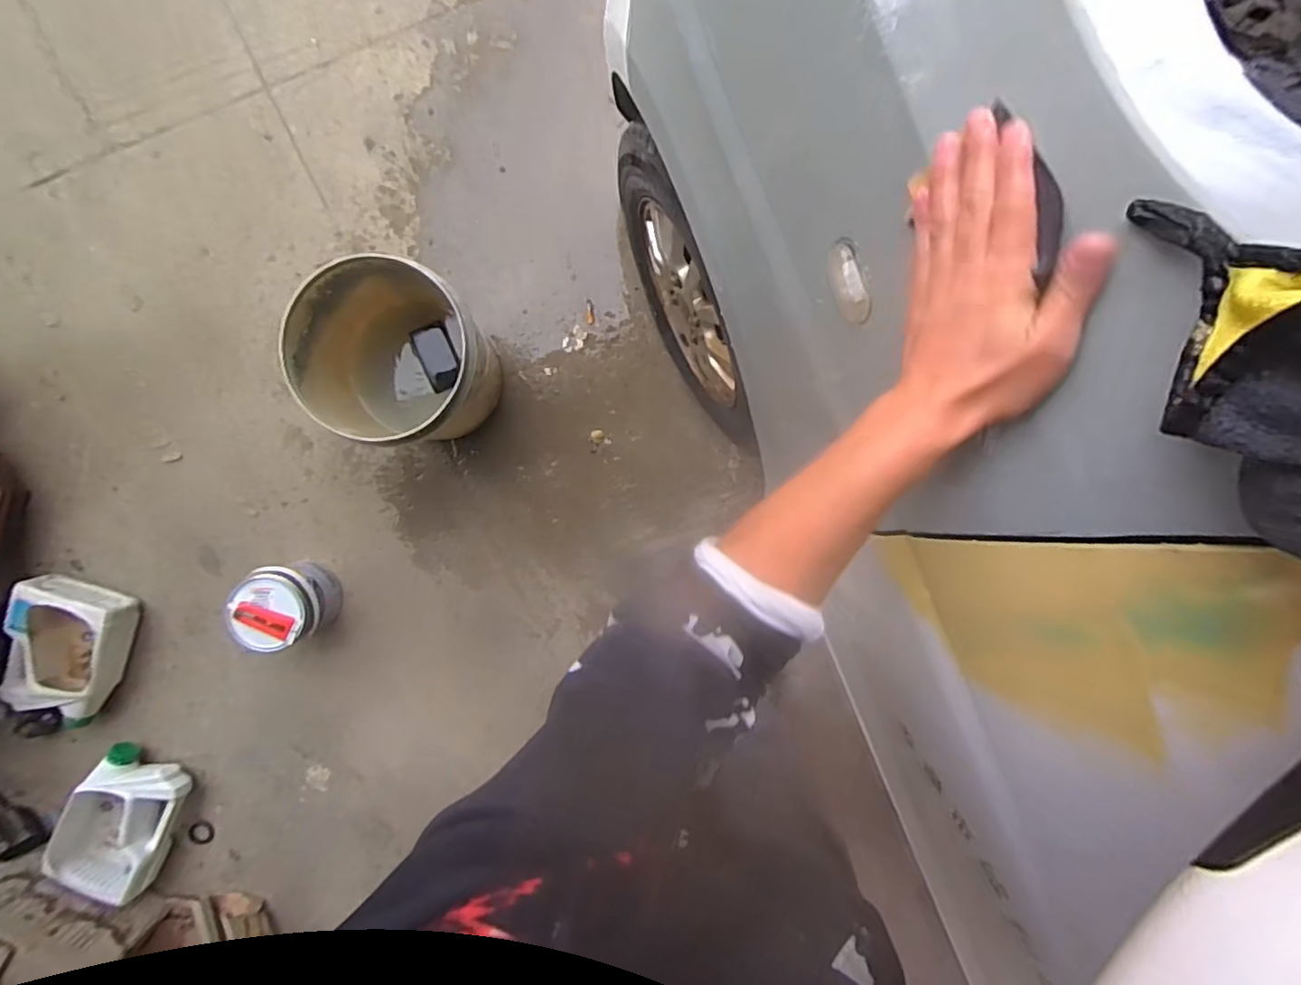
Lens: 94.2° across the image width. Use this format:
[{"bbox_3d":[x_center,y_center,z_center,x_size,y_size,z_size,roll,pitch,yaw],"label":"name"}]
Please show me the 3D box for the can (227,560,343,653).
[{"bbox_3d":[-0.777,0.237,1.299,0.171,0.201,0.158,0,94,-1],"label":"can"}]

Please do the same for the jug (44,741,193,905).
[{"bbox_3d":[-1.179,0.735,1.352,0.216,0.106,0.297,28,91,-5],"label":"jug"}]

